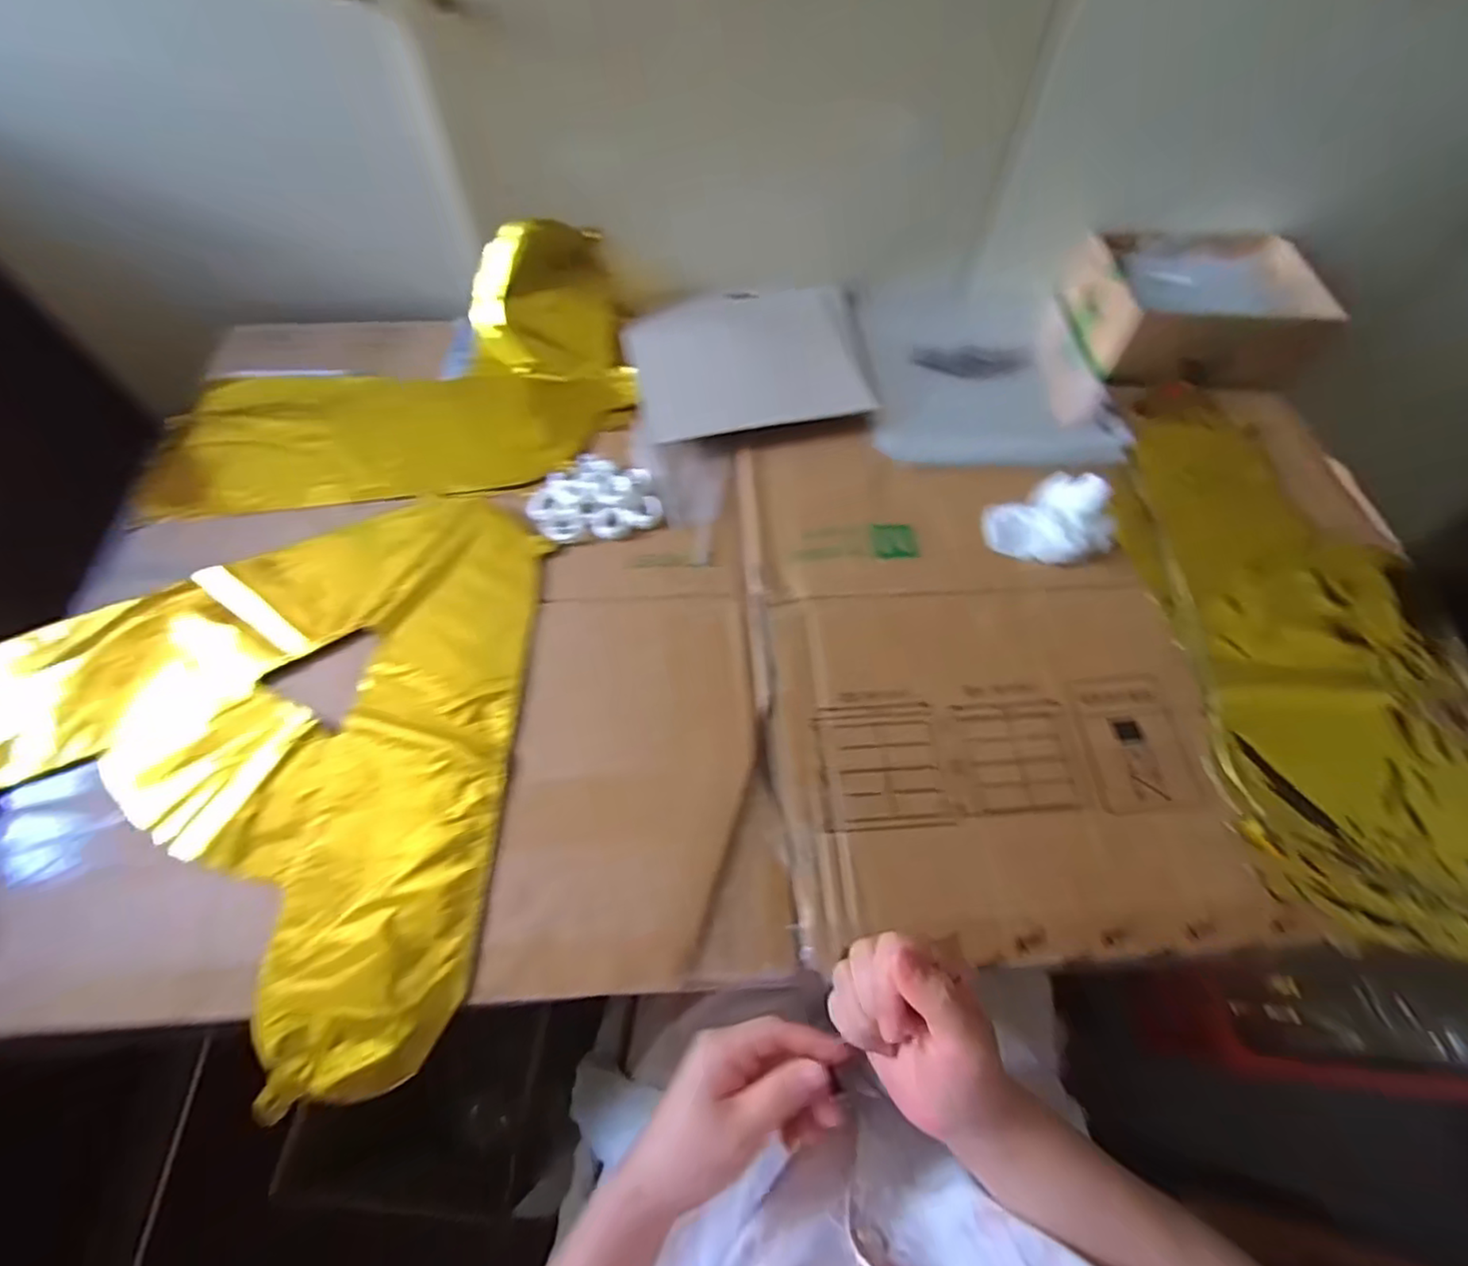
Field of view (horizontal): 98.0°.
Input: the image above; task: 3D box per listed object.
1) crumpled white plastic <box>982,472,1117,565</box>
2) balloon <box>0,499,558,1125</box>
[{"bbox_3d":[0.244,-0.086,0.488,0.087,0.037,0.072,-24,67,-15],"label":"crumpled white plastic"},{"bbox_3d":[-0.319,0.067,0.405,0.362,0.028,0.356,2,63,-2],"label":"balloon"}]

